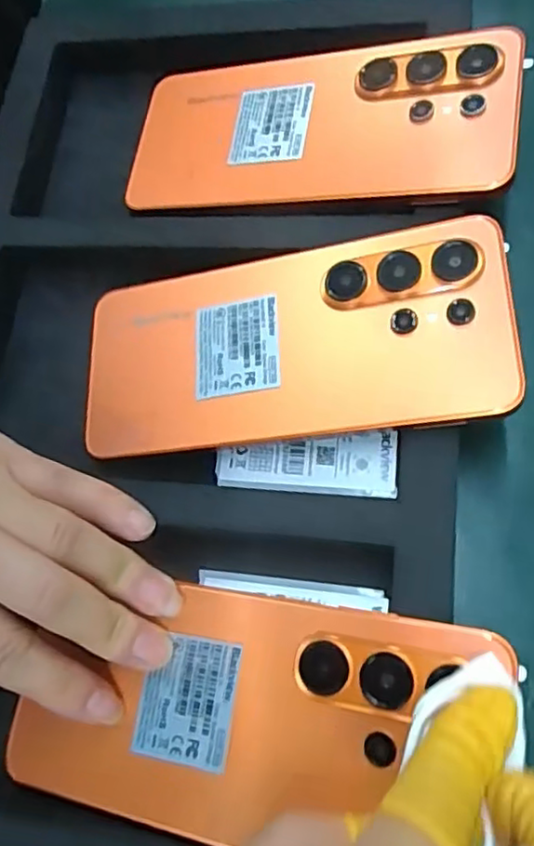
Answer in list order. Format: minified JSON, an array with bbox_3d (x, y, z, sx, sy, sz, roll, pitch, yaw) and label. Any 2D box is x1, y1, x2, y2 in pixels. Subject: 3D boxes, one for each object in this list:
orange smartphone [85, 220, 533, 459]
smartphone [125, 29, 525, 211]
[{"bbox_3d":[0.004,-0.030,0.247,0.170,0.010,0.076,-6,69,19],"label":"orange smartphone"},{"bbox_3d":[0.017,-0.128,0.272,0.168,0.005,0.075,4,74,22],"label":"smartphone"}]

